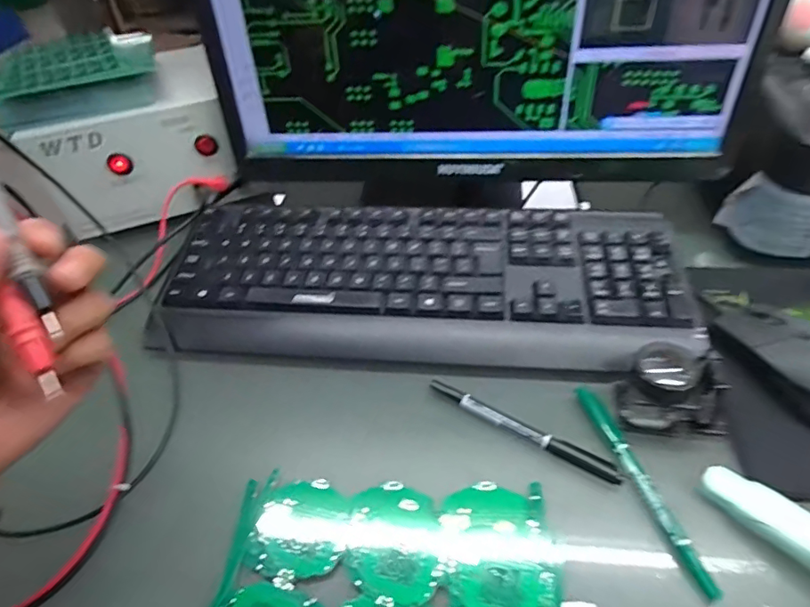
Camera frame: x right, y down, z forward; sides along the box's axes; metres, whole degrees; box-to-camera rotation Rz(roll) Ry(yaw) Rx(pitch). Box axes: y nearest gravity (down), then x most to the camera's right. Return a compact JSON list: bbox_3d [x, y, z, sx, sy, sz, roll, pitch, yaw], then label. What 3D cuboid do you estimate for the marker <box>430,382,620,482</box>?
[{"bbox_3d":[0.078,0.086,0.341,0.135,0.012,0.013,24,60,21],"label":"marker"}]

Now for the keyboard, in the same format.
[{"bbox_3d":[0.010,-0.020,0.420,0.423,0.021,0.163,2,54,7],"label":"keyboard"}]

